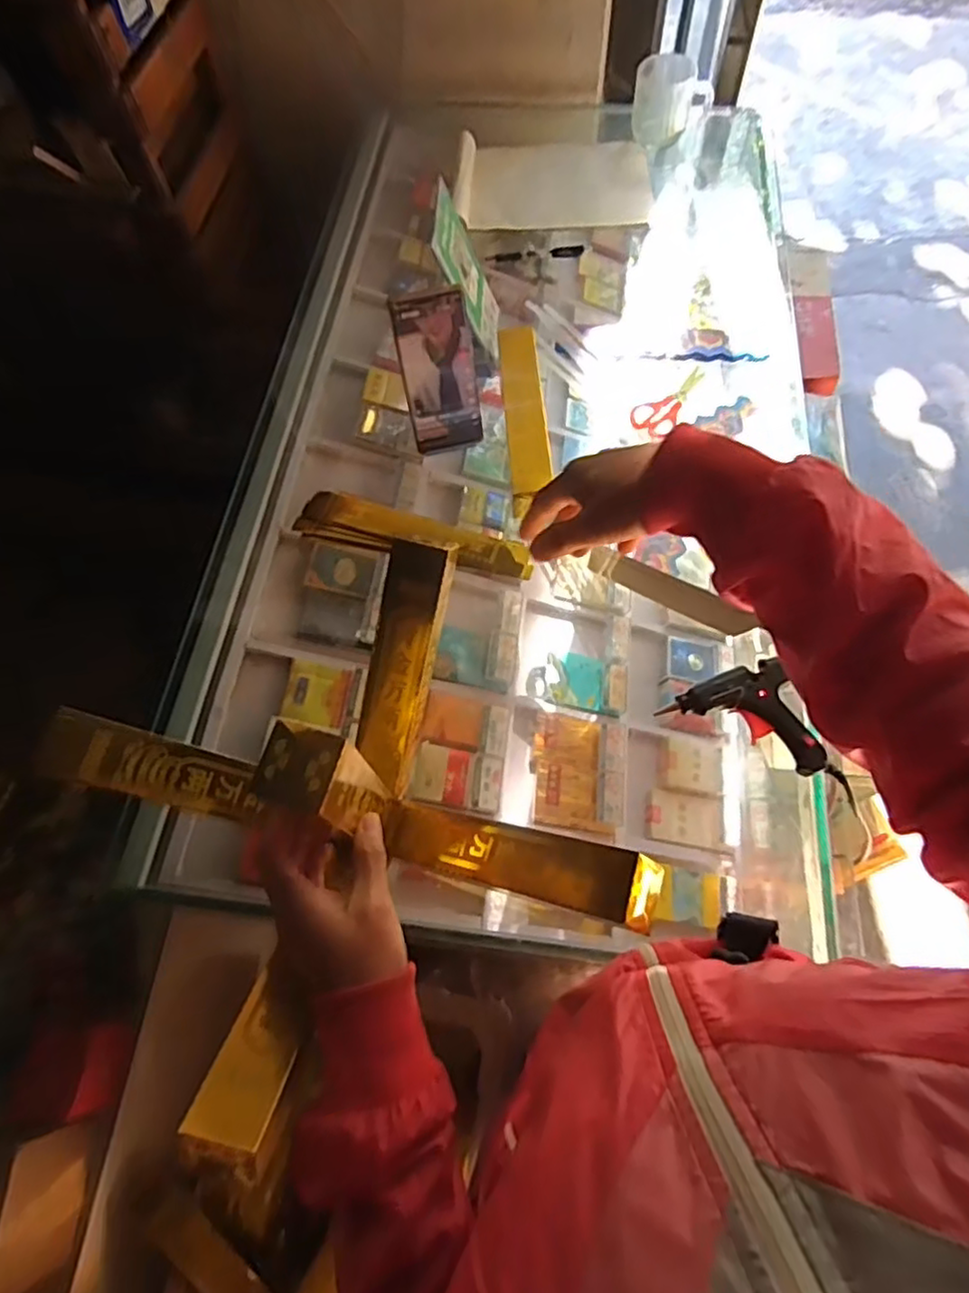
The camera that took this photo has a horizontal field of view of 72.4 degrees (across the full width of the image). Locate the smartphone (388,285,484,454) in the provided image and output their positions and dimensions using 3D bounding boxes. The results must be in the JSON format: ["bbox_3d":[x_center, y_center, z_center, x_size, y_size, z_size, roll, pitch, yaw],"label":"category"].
[{"bbox_3d":[-0.046,-0.277,0.679,0.073,0.155,0.015,-13,41,-3],"label":"smartphone"}]

